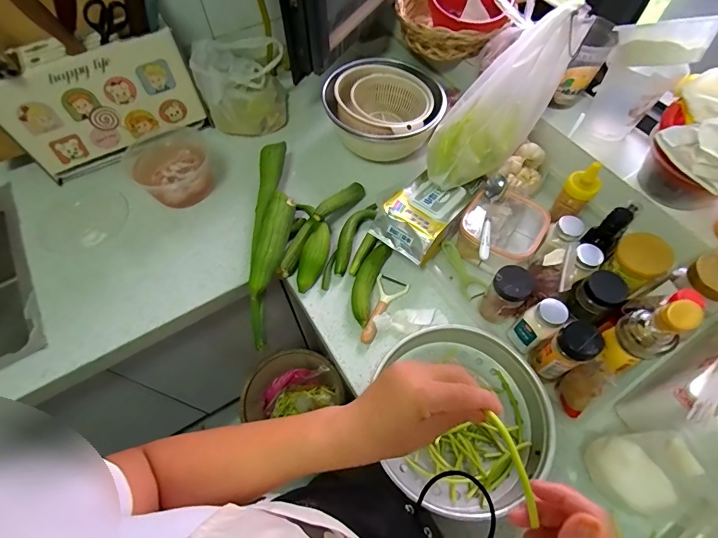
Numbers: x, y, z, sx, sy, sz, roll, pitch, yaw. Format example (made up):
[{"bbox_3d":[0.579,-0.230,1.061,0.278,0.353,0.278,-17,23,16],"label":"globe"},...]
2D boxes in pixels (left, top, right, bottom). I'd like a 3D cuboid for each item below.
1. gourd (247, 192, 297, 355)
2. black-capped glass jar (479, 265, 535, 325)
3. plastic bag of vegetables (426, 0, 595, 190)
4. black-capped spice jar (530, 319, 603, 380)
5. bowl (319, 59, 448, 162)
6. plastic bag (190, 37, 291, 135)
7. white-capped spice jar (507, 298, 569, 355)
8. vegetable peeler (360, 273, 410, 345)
[{"bbox_3d":[-0.174,-0.008,0.690,0.058,0.062,0.287,7,75,5],"label":"gourd"},{"bbox_3d":[0.246,0.046,0.638,0.054,0.112,0.056,0,61,0],"label":"black-capped glass jar"},{"bbox_3d":[0.241,-0.290,0.651,0.125,0.126,0.339,41,108,21],"label":"plastic bag of vegetables"},{"bbox_3d":[0.306,0.124,0.565,0.050,0.124,0.052,0,61,0],"label":"black-capped spice jar"},{"bbox_3d":[0.064,-0.352,0.852,0.237,0.137,0.205,25,64,14],"label":"bowl"},{"bbox_3d":[-0.265,-0.437,0.874,0.195,0.172,0.180,-16,62,-8],"label":"plastic bag"},{"bbox_3d":[0.283,0.093,0.604,0.053,0.111,0.047,-35,66,-17],"label":"white-capped spice jar"},{"bbox_3d":[0.038,0.071,0.677,0.059,0.026,0.143,23,64,13],"label":"vegetable peeler"}]

